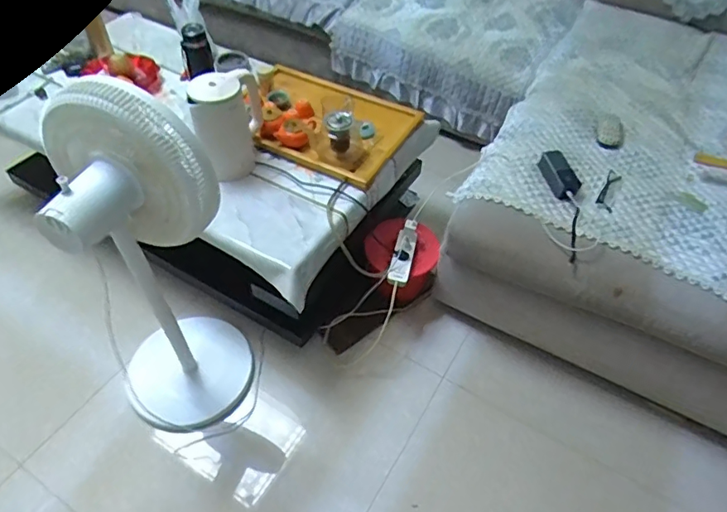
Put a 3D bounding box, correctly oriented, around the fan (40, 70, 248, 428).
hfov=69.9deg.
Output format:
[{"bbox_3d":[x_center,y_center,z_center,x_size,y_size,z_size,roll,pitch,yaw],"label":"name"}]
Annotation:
[{"bbox_3d":[-0.448,0.057,1.138,0.312,0.865,0.275,-21,54,-20],"label":"fan"}]

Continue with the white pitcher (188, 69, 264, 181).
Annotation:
[{"bbox_3d":[-0.342,-0.341,1.335,0.163,0.252,0.141,-9,51,-11],"label":"white pitcher"}]

